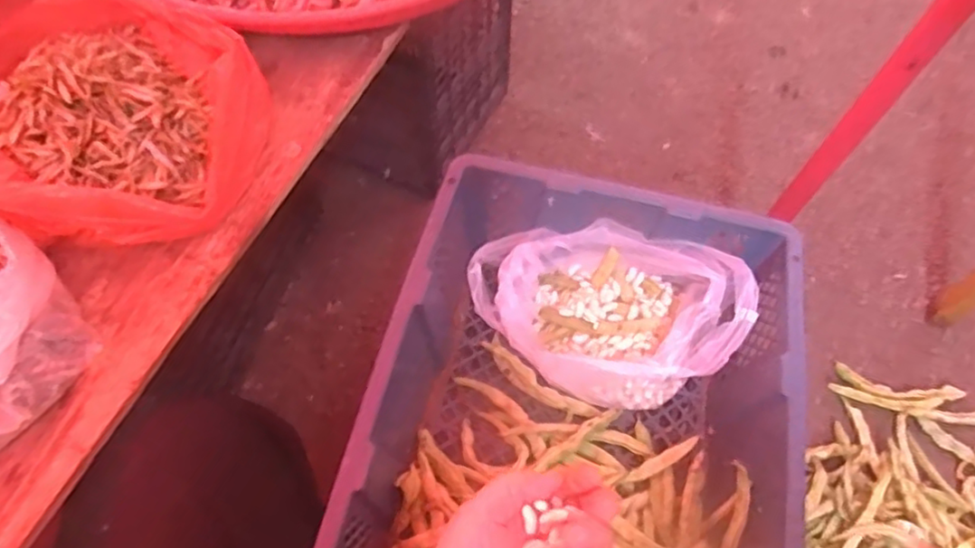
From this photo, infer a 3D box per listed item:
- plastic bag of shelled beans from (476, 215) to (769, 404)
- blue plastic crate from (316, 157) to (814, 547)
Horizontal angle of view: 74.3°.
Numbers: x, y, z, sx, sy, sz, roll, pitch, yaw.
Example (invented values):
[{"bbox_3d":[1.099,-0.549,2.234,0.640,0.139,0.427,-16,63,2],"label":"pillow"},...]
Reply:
[{"bbox_3d":[0.114,0.037,0.665,0.271,0.095,0.157,20,63,11],"label":"plastic bag of shelled beans"},{"bbox_3d":[0.079,0.153,0.589,0.347,0.151,0.473,12,62,7],"label":"blue plastic crate"}]

